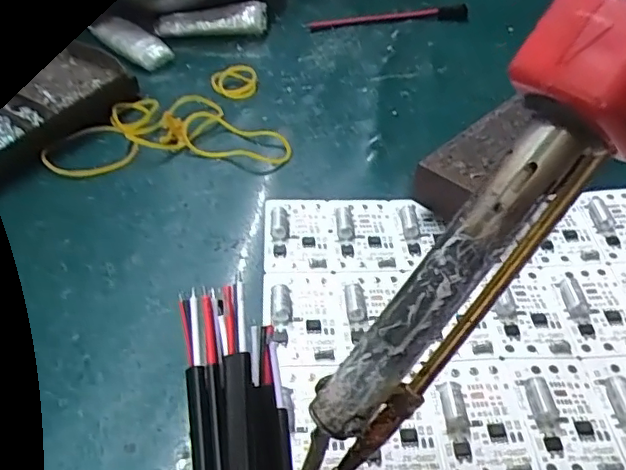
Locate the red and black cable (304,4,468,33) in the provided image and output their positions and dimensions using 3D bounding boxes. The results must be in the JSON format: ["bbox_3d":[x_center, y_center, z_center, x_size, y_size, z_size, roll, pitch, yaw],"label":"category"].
[{"bbox_3d":[0.047,-0.136,0.367,0.101,0.005,0.016,-6,43,-4],"label":"red and black cable"}]

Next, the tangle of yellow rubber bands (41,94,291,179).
[{"bbox_3d":[-0.068,-0.050,0.276,0.109,0.010,0.055,-3,45,-6],"label":"tangle of yellow rubber bands"}]

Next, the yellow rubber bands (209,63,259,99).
[{"bbox_3d":[-0.041,-0.081,0.309,0.024,0.009,0.022,-5,45,-8],"label":"yellow rubber bands"}]

